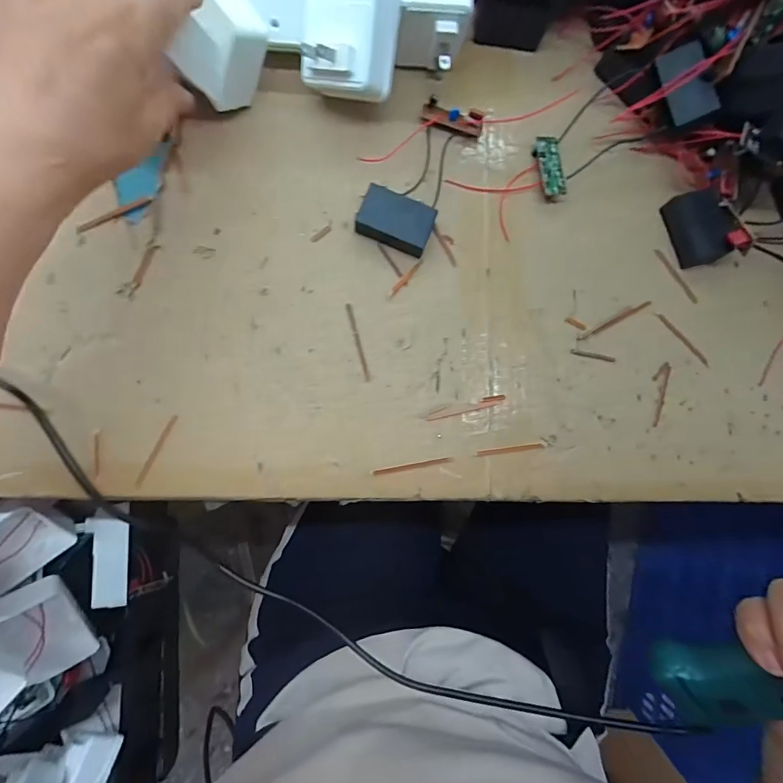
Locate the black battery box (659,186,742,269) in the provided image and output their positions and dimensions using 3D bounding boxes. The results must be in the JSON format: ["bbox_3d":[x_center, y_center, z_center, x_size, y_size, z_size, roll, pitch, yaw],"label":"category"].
[{"bbox_3d":[0.216,-0.116,0.311,0.033,0.021,0.053,-10,84,-7],"label":"black battery box"}]

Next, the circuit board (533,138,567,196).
[{"bbox_3d":[0.110,-0.157,0.310,0.017,0.007,0.042,-9,84,-6],"label":"circuit board"}]

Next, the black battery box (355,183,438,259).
[{"bbox_3d":[0.003,-0.112,0.294,0.047,0.016,0.030,21,82,-3],"label":"black battery box"}]

